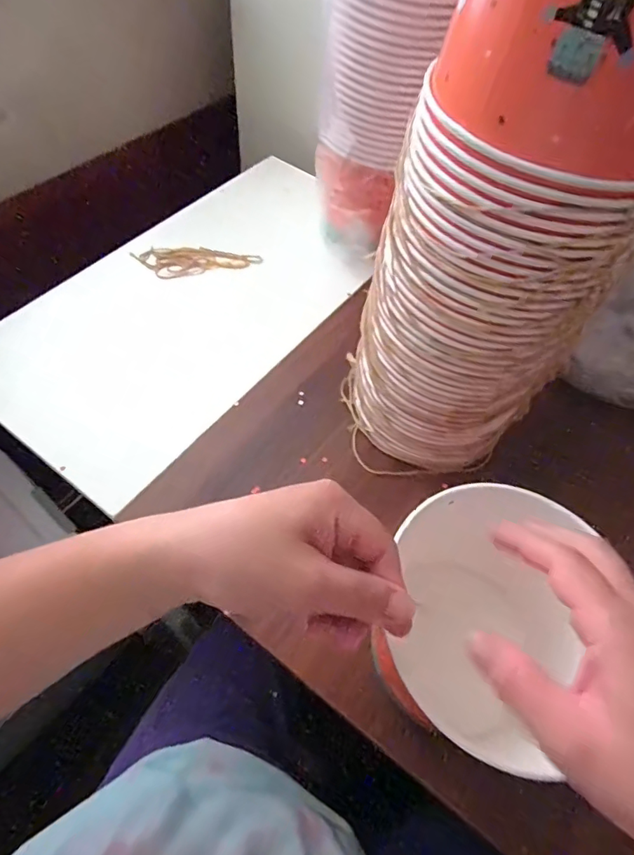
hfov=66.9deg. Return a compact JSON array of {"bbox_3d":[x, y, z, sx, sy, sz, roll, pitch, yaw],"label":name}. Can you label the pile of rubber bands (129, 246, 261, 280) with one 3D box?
[{"bbox_3d":[-0.159,-0.224,0.642,0.161,0.011,0.051,-11,59,-11],"label":"pile of rubber bands"}]

